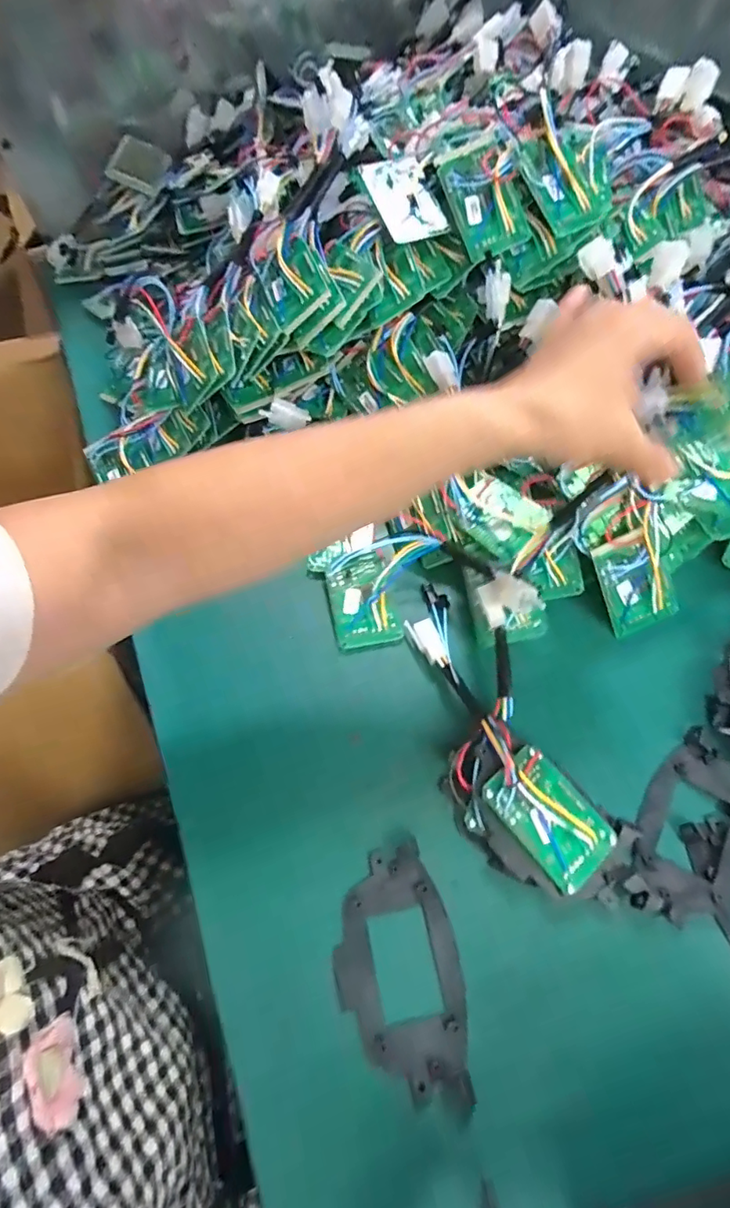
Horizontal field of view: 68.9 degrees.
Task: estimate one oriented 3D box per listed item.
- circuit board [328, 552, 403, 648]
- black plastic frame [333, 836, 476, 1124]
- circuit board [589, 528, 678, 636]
[{"bbox_3d":[-0.002,-0.003,0.407,0.049,0.017,0.070,-12,62,-5],"label":"circuit board"},{"bbox_3d":[0.020,0.210,0.303,0.070,0.007,0.122,-17,62,-6],"label":"black plastic frame"},{"bbox_3d":[0.199,-0.014,0.390,0.047,0.081,0.009,-22,25,10],"label":"circuit board"}]

